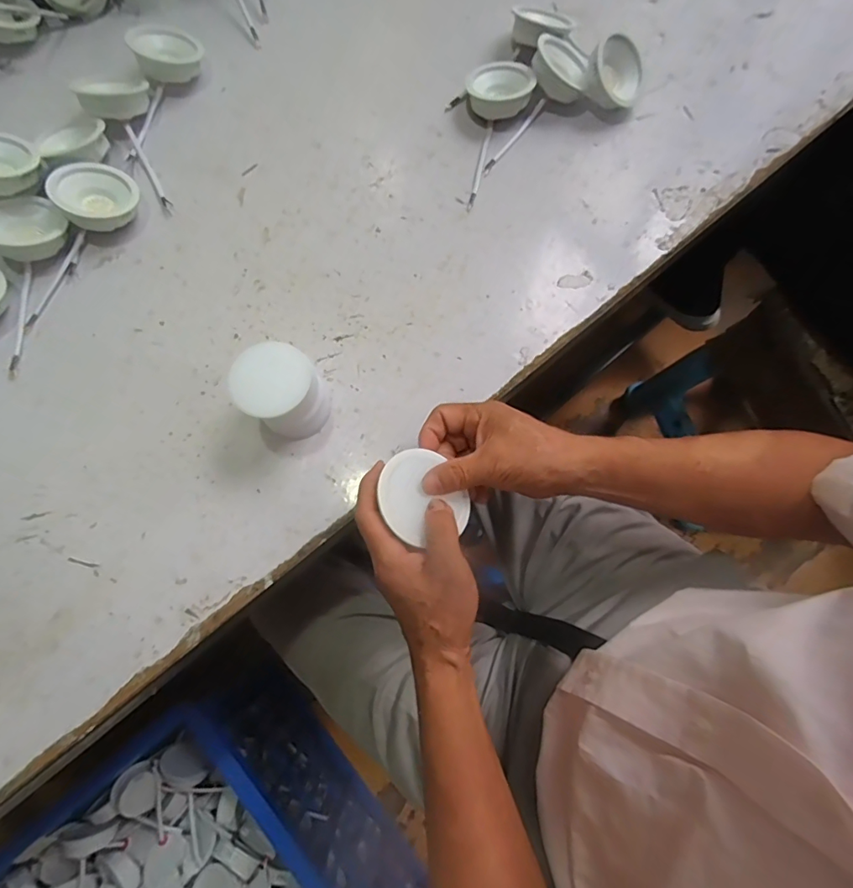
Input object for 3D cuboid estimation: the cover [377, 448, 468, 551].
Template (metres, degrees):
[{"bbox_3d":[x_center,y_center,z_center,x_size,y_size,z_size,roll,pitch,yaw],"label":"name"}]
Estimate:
[{"bbox_3d":[-0.003,0.035,0.350,0.065,0.006,0.065,9,61,-16],"label":"cover"}]

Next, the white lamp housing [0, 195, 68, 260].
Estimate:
[{"bbox_3d":[-0.369,-0.198,0.445,0.067,0.030,0.057,-23,83,-22],"label":"white lamp housing"}]

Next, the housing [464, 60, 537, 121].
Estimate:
[{"bbox_3d":[0.077,-0.374,0.511,0.067,0.029,0.063,0,74,-1],"label":"housing"}]

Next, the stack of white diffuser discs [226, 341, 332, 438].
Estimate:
[{"bbox_3d":[-0.114,-0.043,0.391,0.068,0.078,0.056,-41,79,-12],"label":"stack of white diffuser discs"}]

